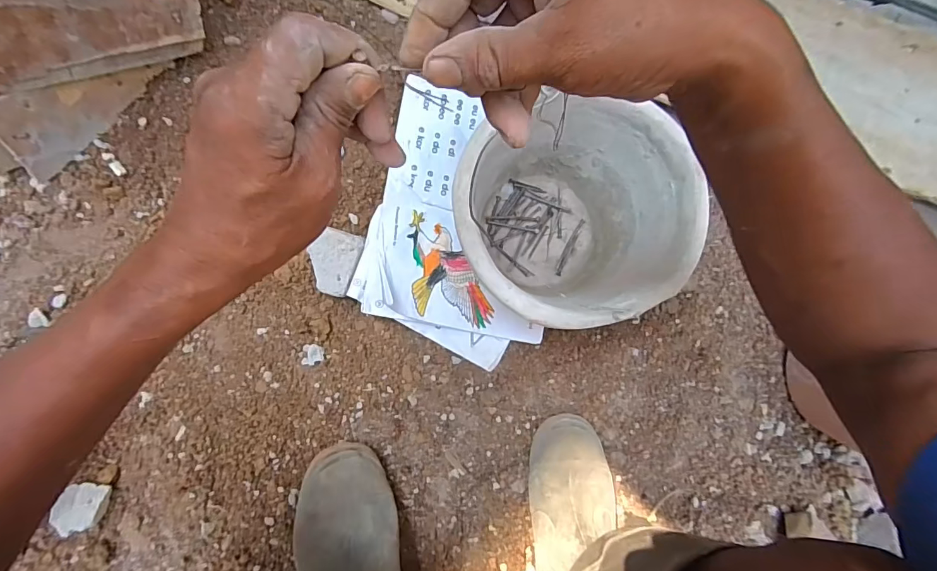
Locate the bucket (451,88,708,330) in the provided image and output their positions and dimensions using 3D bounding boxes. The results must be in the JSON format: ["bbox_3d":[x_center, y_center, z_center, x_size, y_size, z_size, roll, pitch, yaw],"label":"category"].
[{"bbox_3d":[0.100,-0.073,0.506,0.240,0.168,0.227,1,87,-9],"label":"bucket"}]

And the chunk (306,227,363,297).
[{"bbox_3d":[-0.165,-0.030,0.530,0.063,0.036,0.077,19,84,-7],"label":"chunk"}]

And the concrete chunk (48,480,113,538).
[{"bbox_3d":[-0.417,0.240,0.474,0.045,0.022,0.052,16,85,-7],"label":"concrete chunk"}]

